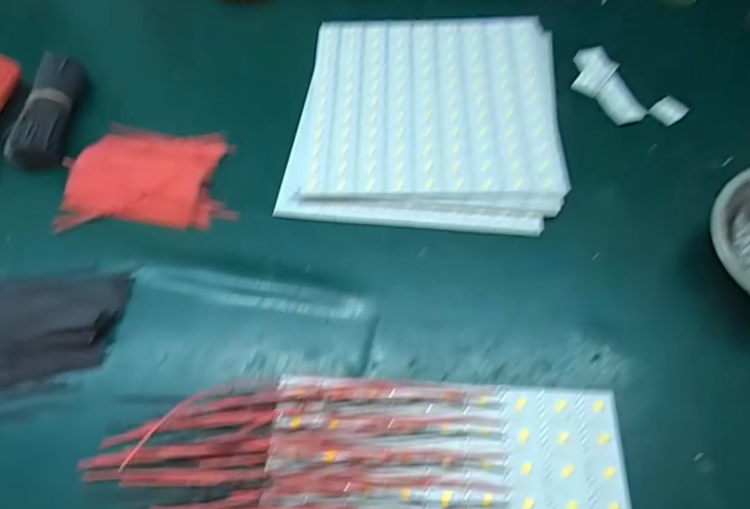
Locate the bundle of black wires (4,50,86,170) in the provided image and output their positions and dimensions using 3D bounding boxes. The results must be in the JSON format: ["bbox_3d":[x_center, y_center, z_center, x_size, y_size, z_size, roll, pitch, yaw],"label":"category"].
[{"bbox_3d":[-0.297,-0.131,0.487,0.048,0.024,0.123,-3,59,1],"label":"bundle of black wires"}]

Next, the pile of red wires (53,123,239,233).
[{"bbox_3d":[-0.190,-0.068,0.457,0.142,0.009,0.102,1,59,3],"label":"pile of red wires"}]

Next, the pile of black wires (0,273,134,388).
[{"bbox_3d":[-0.252,0.051,0.384,0.136,0.019,0.089,-10,59,-4],"label":"pile of black wires"}]

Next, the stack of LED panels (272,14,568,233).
[{"bbox_3d":[0.046,-0.127,0.476,0.224,0.013,0.235,4,59,5],"label":"stack of LED panels"}]

